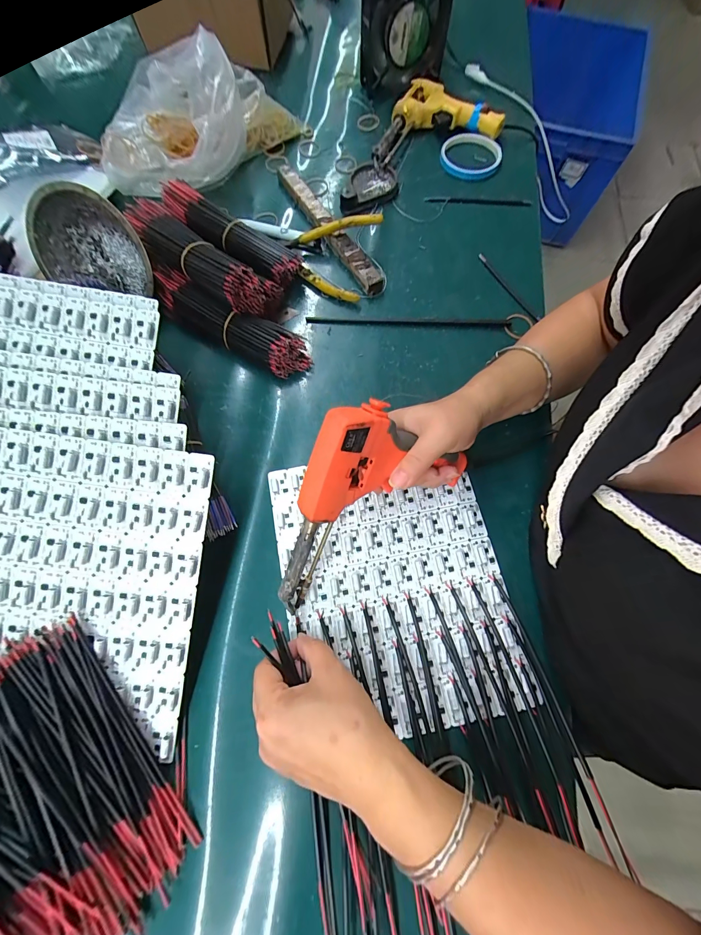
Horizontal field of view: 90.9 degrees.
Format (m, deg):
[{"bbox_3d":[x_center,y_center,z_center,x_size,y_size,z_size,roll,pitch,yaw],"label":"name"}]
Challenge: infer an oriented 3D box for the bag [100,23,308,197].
[{"bbox_3d":[-0.187,-0.430,0.420,0.245,0.117,0.123,-14,71,-5],"label":"bag"}]

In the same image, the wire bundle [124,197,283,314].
[{"bbox_3d":[-0.171,-0.237,0.380,0.192,0.048,0.064,36,75,12],"label":"wire bundle"}]

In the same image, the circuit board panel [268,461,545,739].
[{"bbox_3d":[0.039,0.103,0.314,0.194,0.009,0.232,-11,71,-3],"label":"circuit board panel"}]

